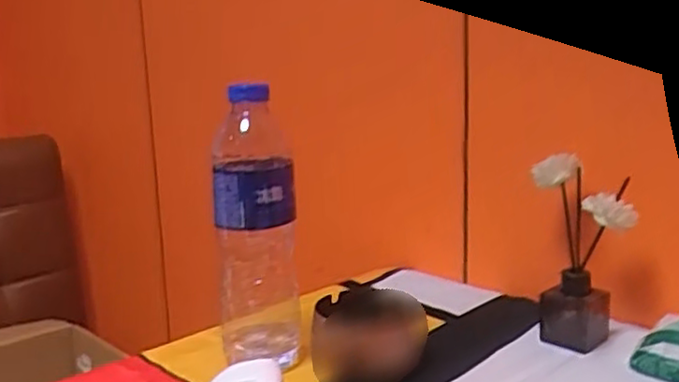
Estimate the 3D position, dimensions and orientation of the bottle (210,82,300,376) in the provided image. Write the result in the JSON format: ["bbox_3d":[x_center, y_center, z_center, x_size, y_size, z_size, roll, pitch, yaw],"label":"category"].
[{"bbox_3d":[-0.067,0.034,0.566,0.064,0.227,0.066,-4,12,-9],"label":"bottle"}]

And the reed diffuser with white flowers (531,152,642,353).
[{"bbox_3d":[0.209,0.051,0.611,0.074,0.155,0.072,1,12,11],"label":"reed diffuser with white flowers"}]

